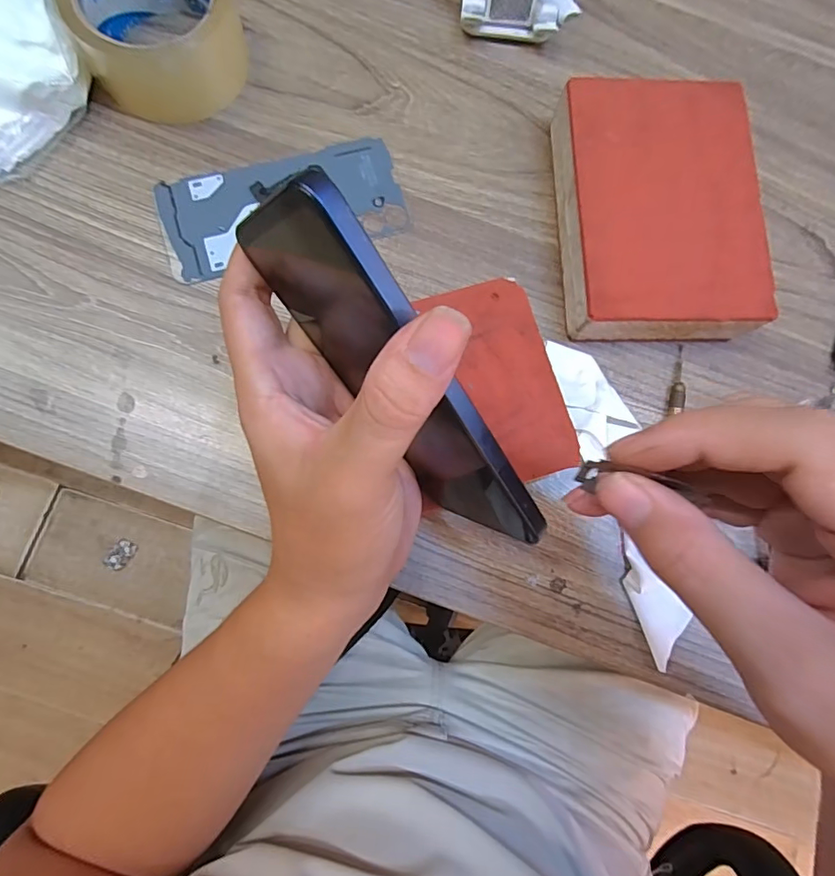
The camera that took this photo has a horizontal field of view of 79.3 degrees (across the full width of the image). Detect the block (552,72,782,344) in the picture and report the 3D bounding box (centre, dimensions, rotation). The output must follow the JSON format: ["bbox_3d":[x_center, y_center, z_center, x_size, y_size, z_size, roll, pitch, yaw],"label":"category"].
[{"bbox_3d":[0.149,-0.143,0.322,0.119,0.042,0.158,-2,81,-5],"label":"block"}]

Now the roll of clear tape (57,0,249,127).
[{"bbox_3d":[-0.159,-0.257,0.315,0.094,0.049,0.092,1,81,-5],"label":"roll of clear tape"}]

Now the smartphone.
[{"bbox_3d":[-0.006,-0.017,0.206,0.014,0.083,0.169,-43,119,-14],"label":"smartphone"}]

